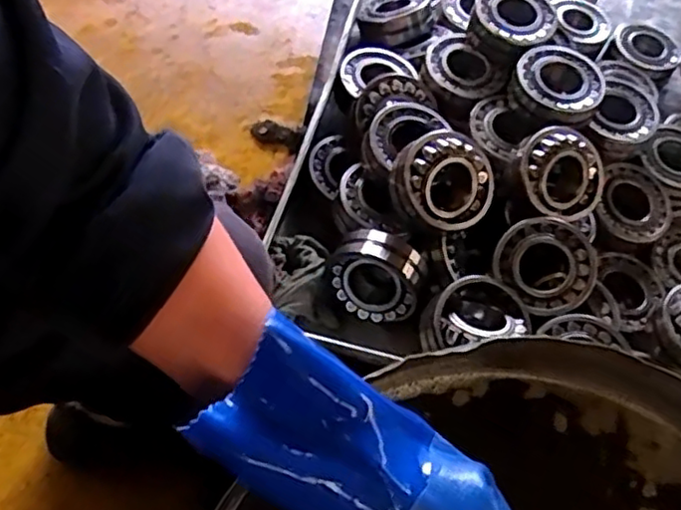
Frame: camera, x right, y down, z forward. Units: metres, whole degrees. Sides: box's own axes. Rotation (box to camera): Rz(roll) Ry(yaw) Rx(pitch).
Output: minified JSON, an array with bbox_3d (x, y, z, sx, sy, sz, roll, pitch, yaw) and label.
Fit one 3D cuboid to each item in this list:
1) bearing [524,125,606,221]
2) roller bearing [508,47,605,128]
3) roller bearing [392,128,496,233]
[{"bbox_3d":[0.256,-0.091,0.742,0.107,0.025,0.094,38,87,-19],"label":"bearing"},{"bbox_3d":[0.267,-0.205,0.786,0.103,0.036,0.102,4,59,-7],"label":"roller bearing"},{"bbox_3d":[0.112,-0.081,0.719,0.104,0.055,0.101,-1,94,-9],"label":"roller bearing"}]

